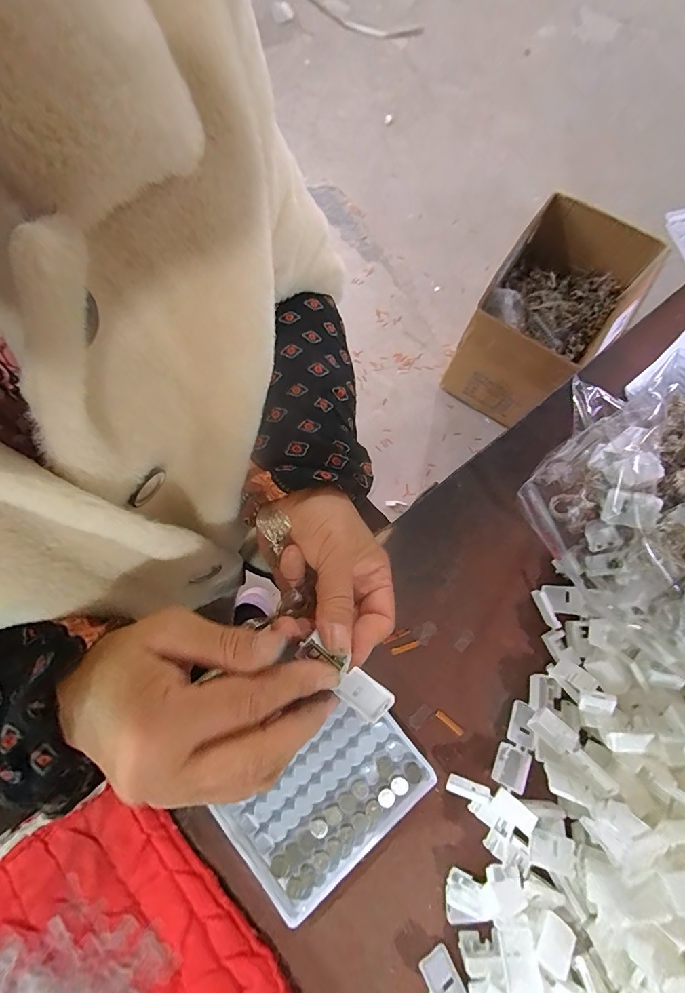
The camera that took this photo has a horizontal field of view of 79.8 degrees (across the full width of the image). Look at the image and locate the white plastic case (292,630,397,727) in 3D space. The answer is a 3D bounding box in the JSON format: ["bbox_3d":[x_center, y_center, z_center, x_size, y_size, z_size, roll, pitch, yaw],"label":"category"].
[{"bbox_3d":[0.001,0.096,0.217,0.057,0.011,0.020,45,80,-2],"label":"white plastic case"}]

